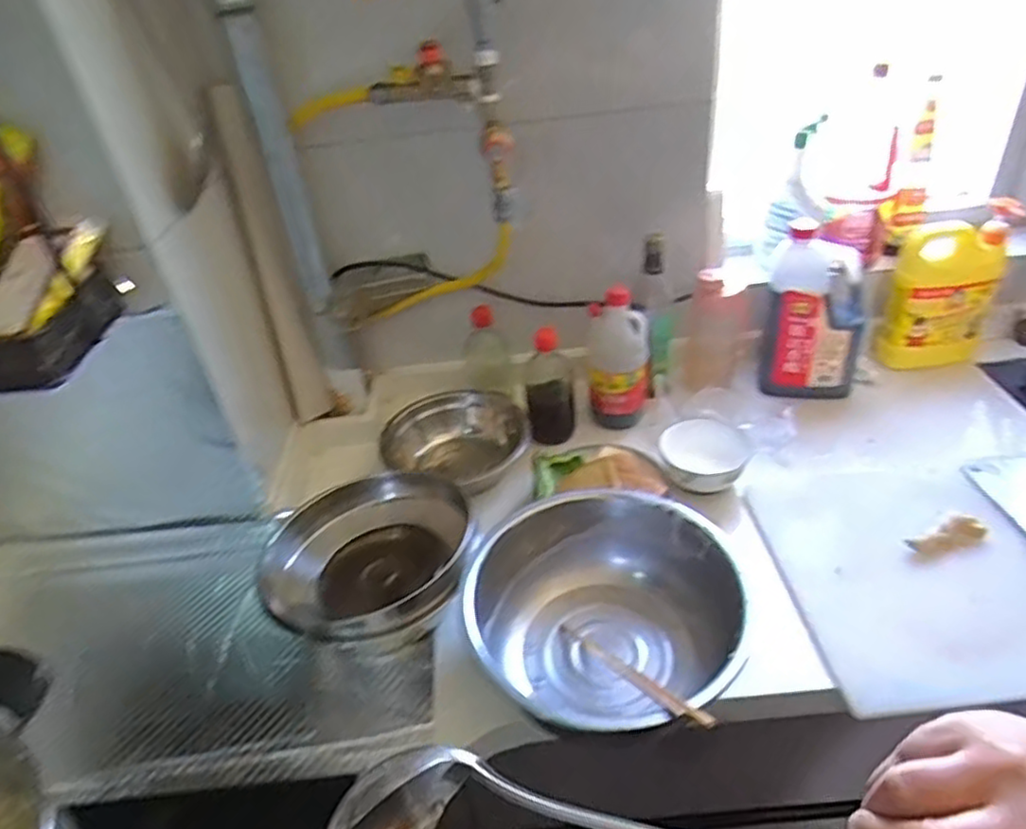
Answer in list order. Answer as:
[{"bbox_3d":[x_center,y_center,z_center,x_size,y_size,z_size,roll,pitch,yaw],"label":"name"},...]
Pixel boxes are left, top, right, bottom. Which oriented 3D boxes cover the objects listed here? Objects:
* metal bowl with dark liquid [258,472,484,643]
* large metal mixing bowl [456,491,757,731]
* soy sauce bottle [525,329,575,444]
[{"bbox_3d":[-0.167,0.177,0.825,0.231,0.104,0.221,-3,37,3],"label":"metal bowl with dark liquid"},{"bbox_3d":[0.090,0.226,0.758,0.262,0.149,0.288,-3,37,3],"label":"large metal mixing bowl"},{"bbox_3d":[0.056,-0.048,1.073,0.077,0.192,0.063,-2,37,5],"label":"soy sauce bottle"}]

